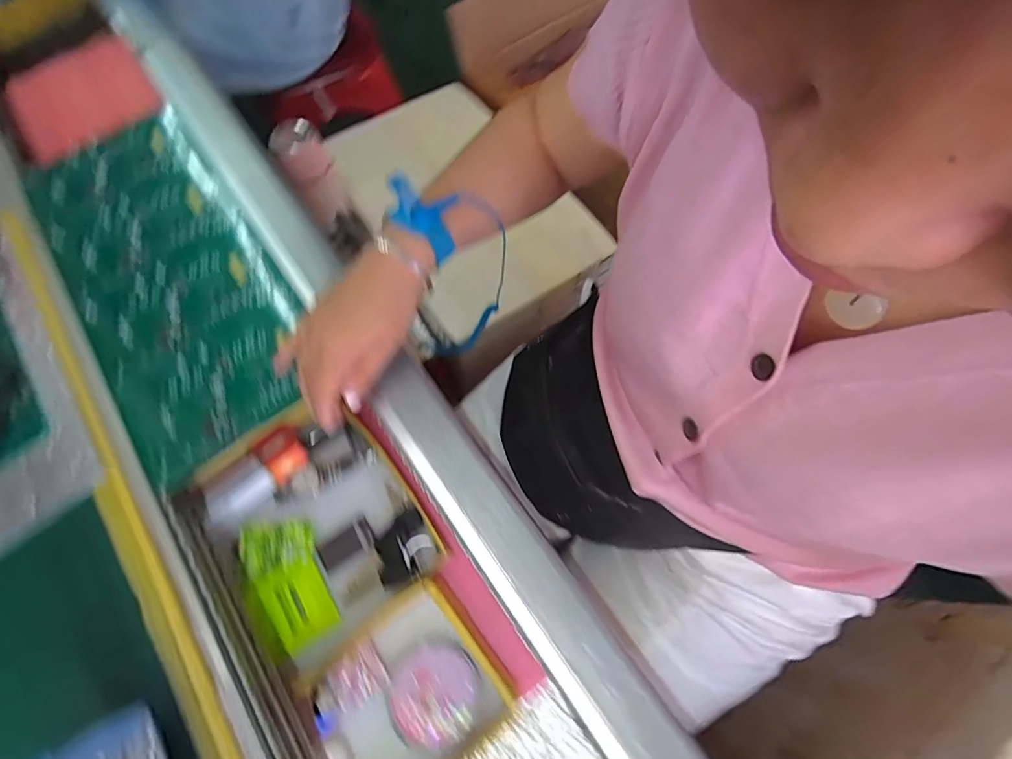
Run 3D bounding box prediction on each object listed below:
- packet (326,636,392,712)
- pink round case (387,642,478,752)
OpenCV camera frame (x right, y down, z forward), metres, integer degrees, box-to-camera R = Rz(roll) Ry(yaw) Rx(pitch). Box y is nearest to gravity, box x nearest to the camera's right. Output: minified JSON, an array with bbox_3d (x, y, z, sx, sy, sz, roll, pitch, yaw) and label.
[{"bbox_3d":[-0.119,0.235,0.380,0.043,0.004,0.039,-34,70,-9],"label":"packet"},{"bbox_3d":[-0.057,0.245,0.372,0.064,0.016,0.068,-2,68,4],"label":"pink round case"}]

